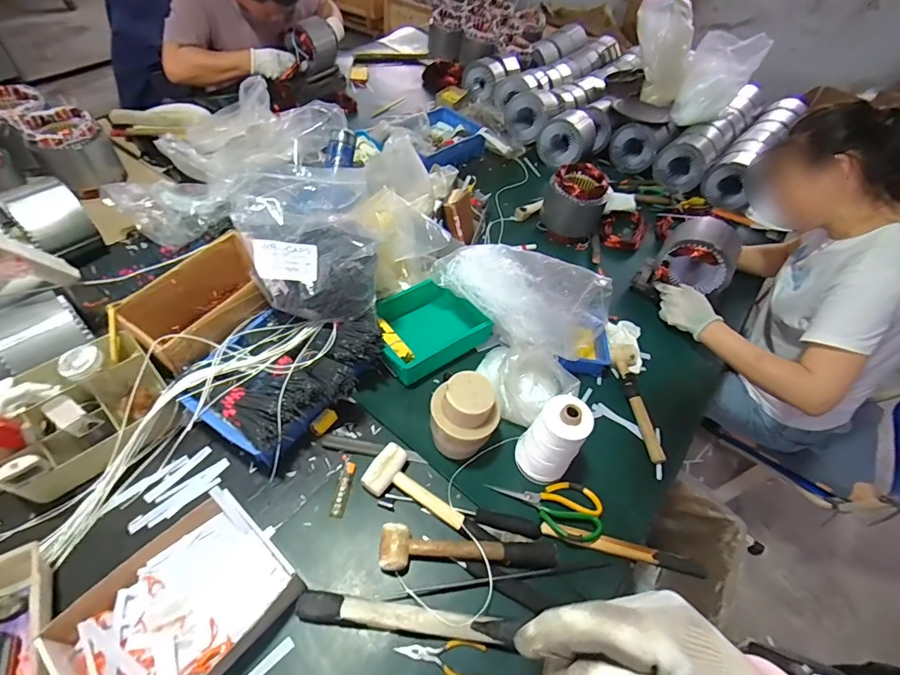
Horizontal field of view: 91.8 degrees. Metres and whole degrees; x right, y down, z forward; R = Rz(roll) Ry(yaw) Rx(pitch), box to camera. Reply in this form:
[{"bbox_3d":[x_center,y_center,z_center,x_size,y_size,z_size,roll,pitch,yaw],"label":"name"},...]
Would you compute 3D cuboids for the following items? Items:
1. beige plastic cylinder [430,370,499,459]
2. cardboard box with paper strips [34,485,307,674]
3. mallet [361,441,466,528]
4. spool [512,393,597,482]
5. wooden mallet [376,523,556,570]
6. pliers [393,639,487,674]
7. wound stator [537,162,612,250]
[{"bbox_3d":[0.022,0.135,0.724,0.112,0.160,0.092,14,51,4],"label":"beige plastic cylinder"},{"bbox_3d":[-0.341,0.349,0.562,0.190,0.077,0.239,40,57,22],"label":"cardboard box with paper strips"},{"bbox_3d":[-0.055,0.248,0.695,0.170,0.046,0.079,32,54,17],"label":"mallet"},{"bbox_3d":[0.165,0.165,0.709,0.091,0.164,0.071,39,57,22],"label":"spool"},{"bbox_3d":[0.028,0.314,0.651,0.258,0.037,0.057,3,51,-6],"label":"wooden mallet"},{"bbox_3d":[-0.012,0.429,0.583,0.117,0.015,0.044,9,51,-1],"label":"pliers"},{"bbox_3d":[0.334,-0.358,1.169,0.159,0.150,0.141,22,52,10],"label":"wound stator"}]

